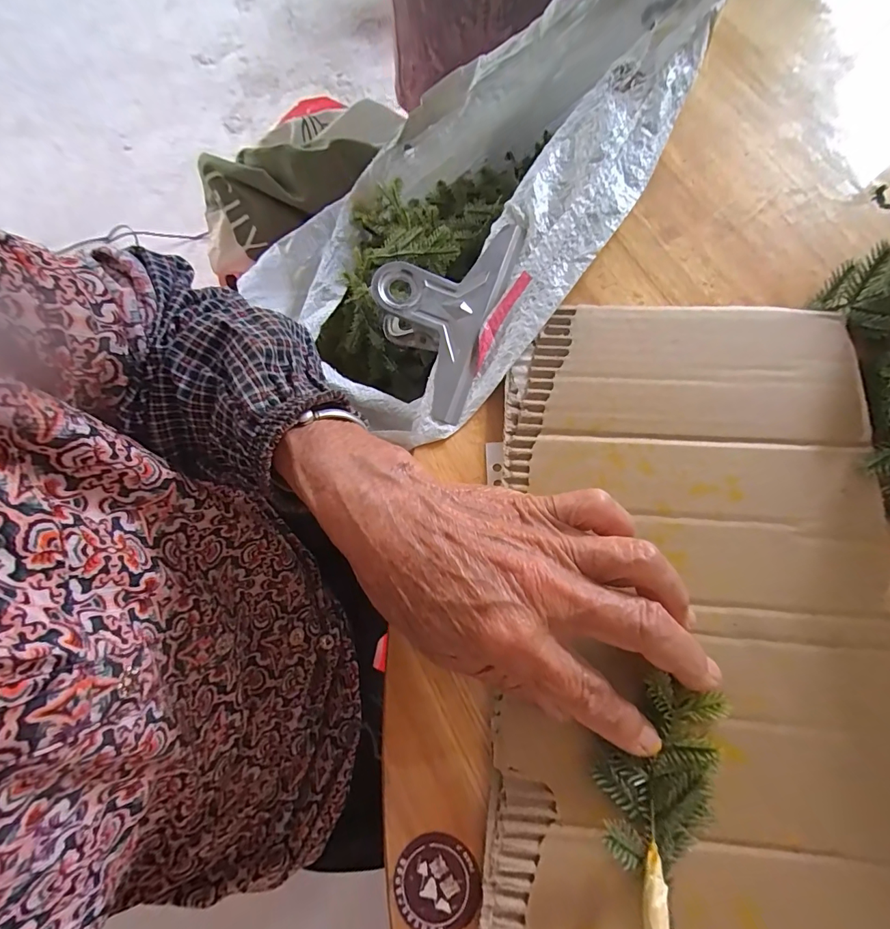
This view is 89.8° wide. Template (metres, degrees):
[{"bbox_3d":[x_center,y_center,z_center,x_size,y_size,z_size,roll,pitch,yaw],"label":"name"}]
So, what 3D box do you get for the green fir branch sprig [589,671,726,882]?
[{"bbox_3d":[0.086,0.120,0.175,0.040,0.016,0.070,30,77,9],"label":"green fir branch sprig"}]

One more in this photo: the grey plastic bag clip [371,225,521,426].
[{"bbox_3d":[-0.003,-0.086,0.262,0.074,0.039,0.128,16,75,8],"label":"grey plastic bag clip"}]

